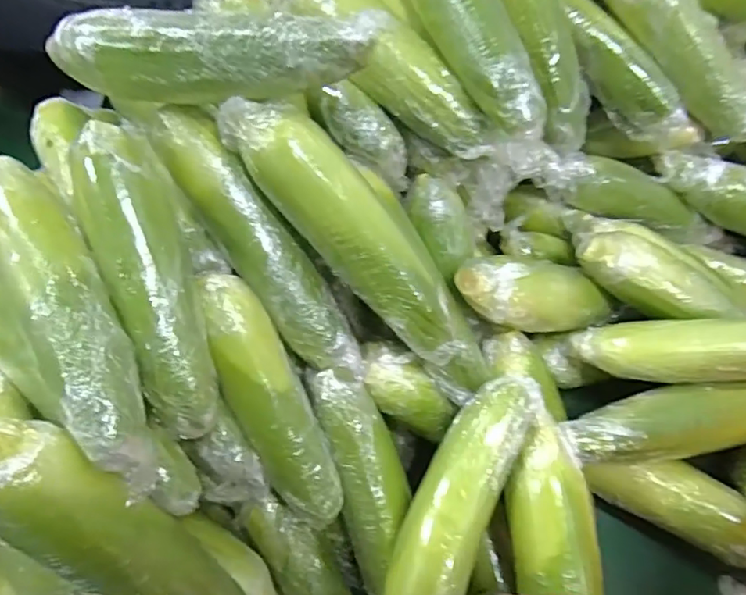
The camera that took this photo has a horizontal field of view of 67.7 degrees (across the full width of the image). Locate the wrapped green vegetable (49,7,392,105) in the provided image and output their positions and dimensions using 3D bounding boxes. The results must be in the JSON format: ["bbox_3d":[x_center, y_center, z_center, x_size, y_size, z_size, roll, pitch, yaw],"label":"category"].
[{"bbox_3d":[-0.104,-0.150,0.361,0.217,0.058,0.048,4,58,6],"label":"wrapped green vegetable"}]

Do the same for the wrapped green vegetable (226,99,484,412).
[{"bbox_3d":[0.004,-0.032,0.392,0.063,0.050,0.270,-47,108,-23],"label":"wrapped green vegetable"}]

